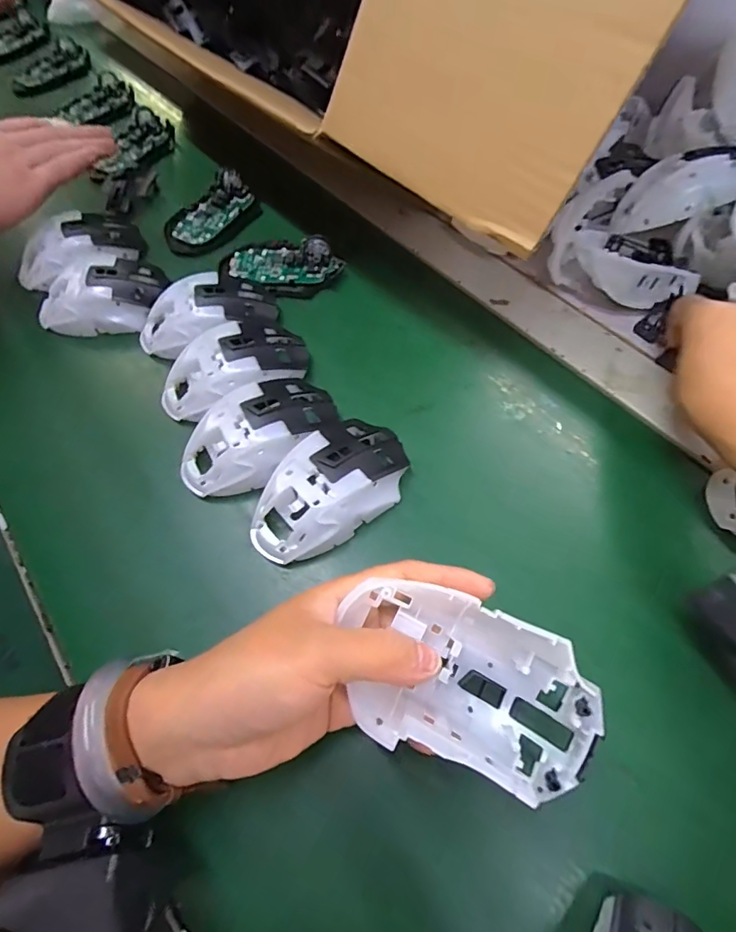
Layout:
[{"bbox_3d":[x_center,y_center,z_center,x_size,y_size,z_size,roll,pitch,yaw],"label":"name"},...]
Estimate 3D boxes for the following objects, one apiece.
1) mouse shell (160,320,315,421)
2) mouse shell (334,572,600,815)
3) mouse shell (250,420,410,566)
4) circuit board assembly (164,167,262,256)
[{"bbox_3d":[-0.101,-0.077,0.357,0.111,0.030,0.062,-36,61,-13],"label":"mouse shell"},{"bbox_3d":[0.040,0.093,0.204,0.108,0.041,0.063,16,61,11],"label":"mouse shell"},{"bbox_3d":[-0.023,0.013,0.303,0.061,0.030,0.112,38,71,26],"label":"mouse shell"},{"bbox_3d":[-0.153,-0.248,0.458,0.056,0.024,0.100,28,67,22],"label":"circuit board assembly"}]

